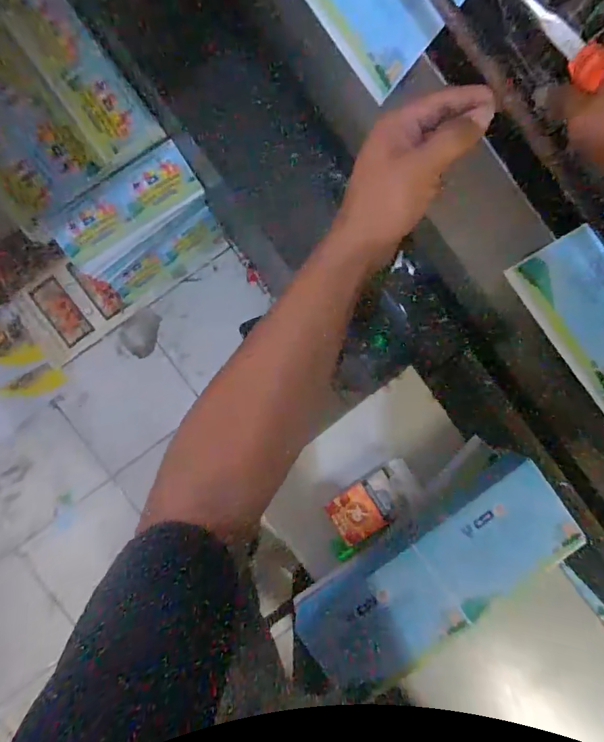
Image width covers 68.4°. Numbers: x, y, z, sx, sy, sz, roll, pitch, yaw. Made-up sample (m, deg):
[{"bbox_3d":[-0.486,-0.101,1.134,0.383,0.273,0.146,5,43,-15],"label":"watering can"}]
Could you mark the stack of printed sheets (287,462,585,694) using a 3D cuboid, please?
[{"bbox_3d":[0.147,0.218,0.471,0.300,0.023,0.109,-32,79,-1],"label":"stack of printed sheets"}]

